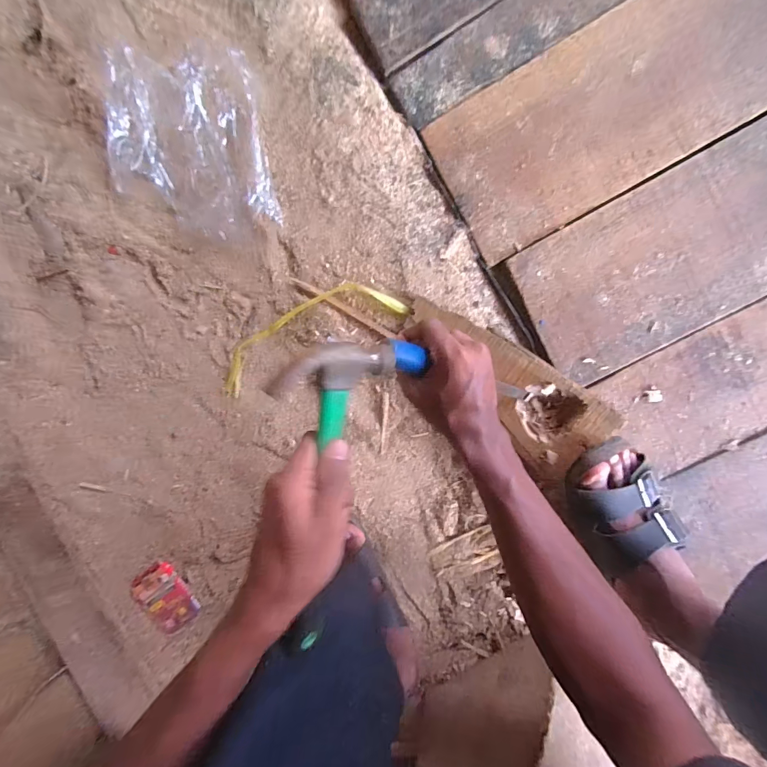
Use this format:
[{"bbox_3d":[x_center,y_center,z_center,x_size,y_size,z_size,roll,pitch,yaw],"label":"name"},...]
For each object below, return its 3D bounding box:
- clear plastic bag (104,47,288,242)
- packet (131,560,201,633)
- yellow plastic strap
[{"bbox_3d":[-0.255,-0.298,0.488,0.203,0.032,0.220,-9,96,7],"label":"clear plastic bag"},{"bbox_3d":[-0.327,0.322,0.574,0.071,0.011,0.100,-34,93,9],"label":"packet"},{"bbox_3d":[-0.109,-0.067,0.516,0.282,0.009,0.070,-25,94,8],"label":"yellow plastic strap"}]

